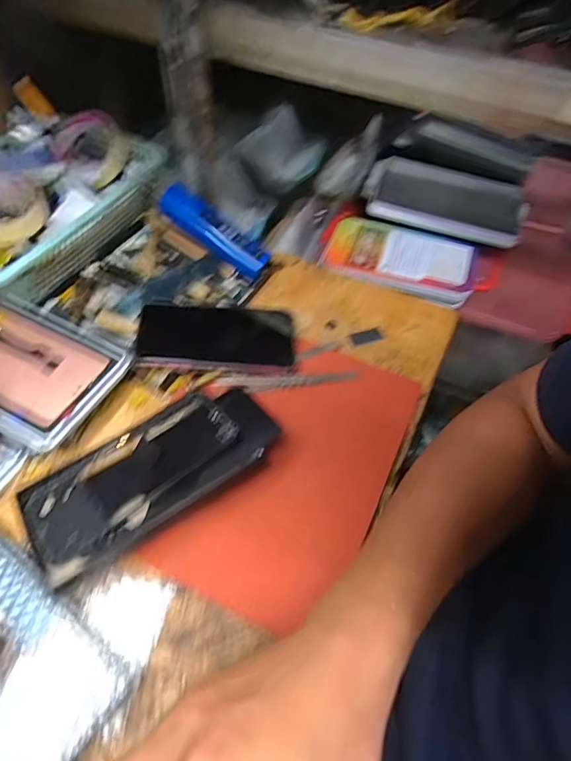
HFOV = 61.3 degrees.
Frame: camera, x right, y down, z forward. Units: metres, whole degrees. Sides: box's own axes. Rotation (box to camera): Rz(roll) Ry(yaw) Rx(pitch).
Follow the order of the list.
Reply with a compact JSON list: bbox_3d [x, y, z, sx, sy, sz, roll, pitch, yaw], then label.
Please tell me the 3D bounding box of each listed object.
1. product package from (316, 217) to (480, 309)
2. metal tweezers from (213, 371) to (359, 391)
[{"bbox_3d":[0.140,-0.152,0.585,0.180,0.020,0.098,20,55,11],"label":"product package"},{"bbox_3d":[0.003,-0.001,0.451,0.132,0.004,0.015,-4,54,-6],"label":"metal tweezers"}]

